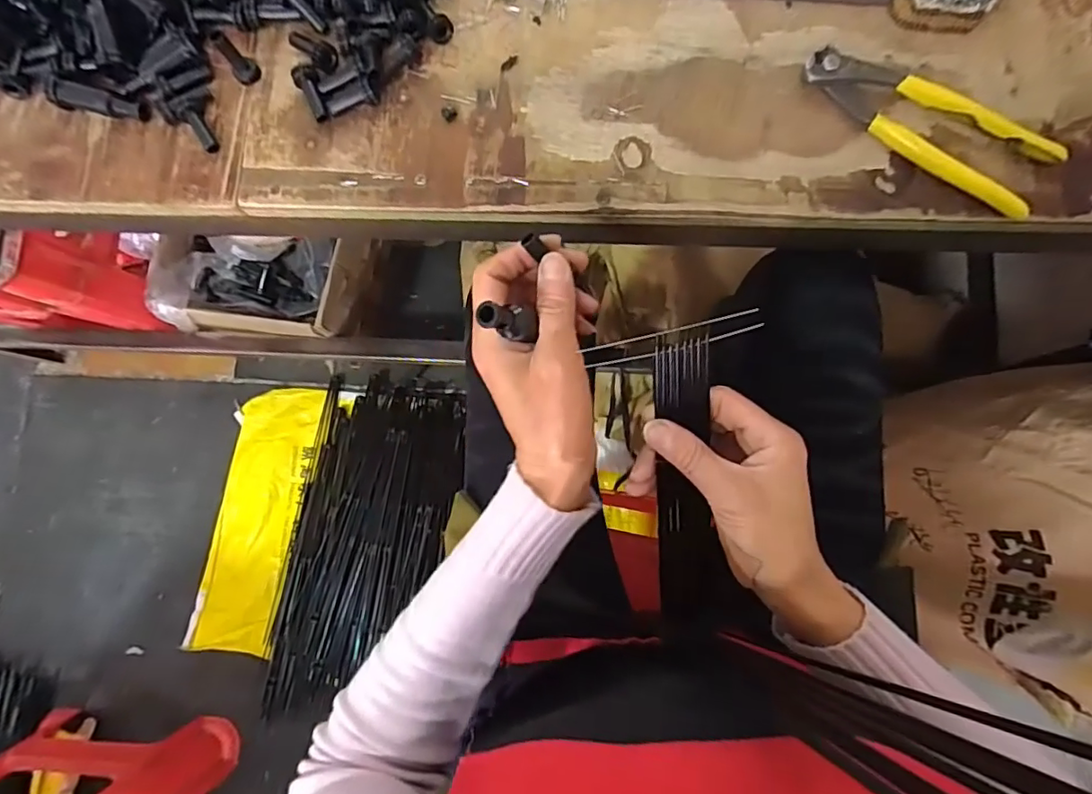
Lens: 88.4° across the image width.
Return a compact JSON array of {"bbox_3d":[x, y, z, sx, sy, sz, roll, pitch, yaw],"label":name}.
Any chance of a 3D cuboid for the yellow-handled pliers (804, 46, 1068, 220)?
[{"bbox_3d":[0.243,-0.178,0.364,0.161,0.020,0.049,36,86,8],"label":"yellow-handled pliers"}]

